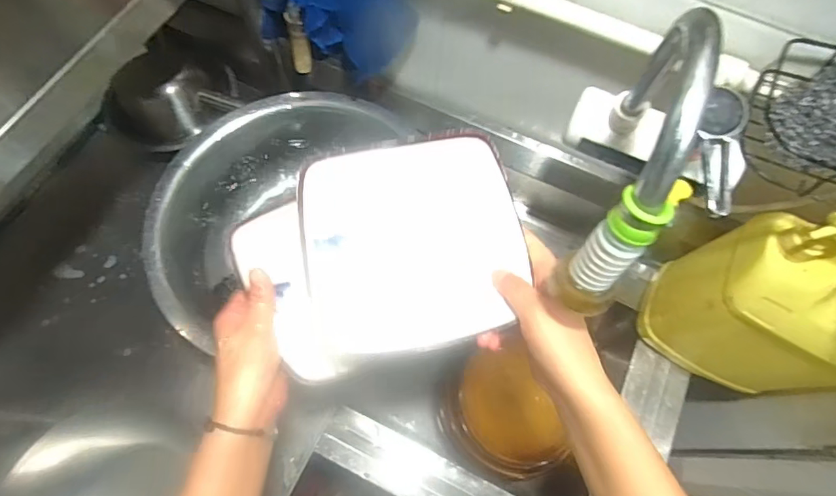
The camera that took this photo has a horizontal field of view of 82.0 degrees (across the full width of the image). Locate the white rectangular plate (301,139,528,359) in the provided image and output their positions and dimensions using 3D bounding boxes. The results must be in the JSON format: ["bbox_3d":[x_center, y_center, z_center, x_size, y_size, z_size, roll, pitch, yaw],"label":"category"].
[{"bbox_3d":[-0.006,-0.005,0.433,0.189,0.021,0.181,-10,82,0],"label":"white rectangular plate"}]

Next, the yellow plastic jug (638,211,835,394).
[{"bbox_3d":[0.402,0.070,0.550,0.200,0.270,0.104,31,69,10],"label":"yellow plastic jug"}]

